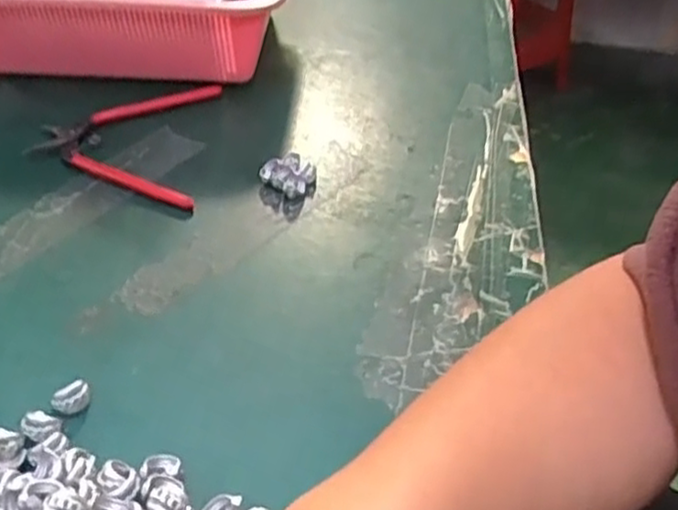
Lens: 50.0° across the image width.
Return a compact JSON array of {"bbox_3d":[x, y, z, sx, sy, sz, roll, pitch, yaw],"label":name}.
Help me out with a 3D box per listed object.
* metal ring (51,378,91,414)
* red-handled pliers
[{"bbox_3d":[-0.128,0.069,0.349,0.017,0.010,0.013,-20,46,-24],"label":"metal ring"},{"bbox_3d":[-0.154,-0.082,0.518,0.121,0.012,0.141,2,41,-1],"label":"red-handled pliers"}]

